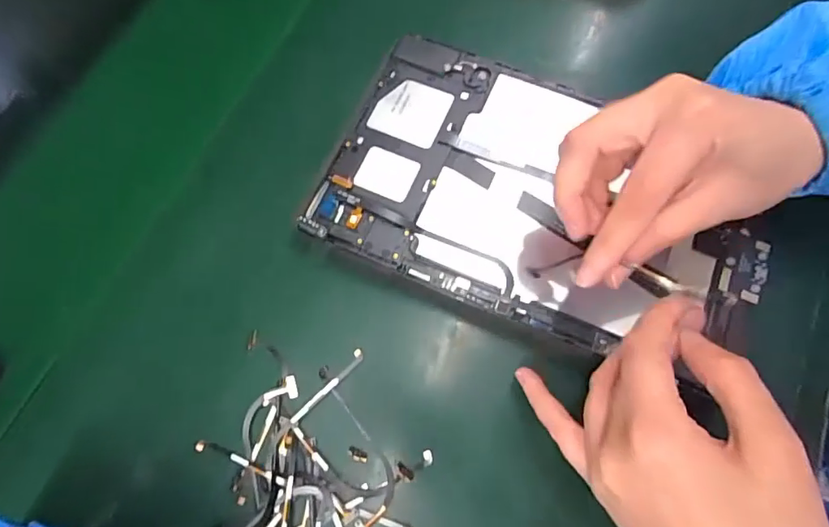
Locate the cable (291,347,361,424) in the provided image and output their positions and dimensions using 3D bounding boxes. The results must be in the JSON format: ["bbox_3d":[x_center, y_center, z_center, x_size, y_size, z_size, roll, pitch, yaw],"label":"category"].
[{"bbox_3d":[-0.047,0.067,0.283,0.007,0.004,0.051,40,73,13],"label":"cable"}]

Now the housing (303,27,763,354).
[{"bbox_3d":[0.073,-0.040,0.299,0.239,0.010,0.151,22,70,7],"label":"housing"}]

